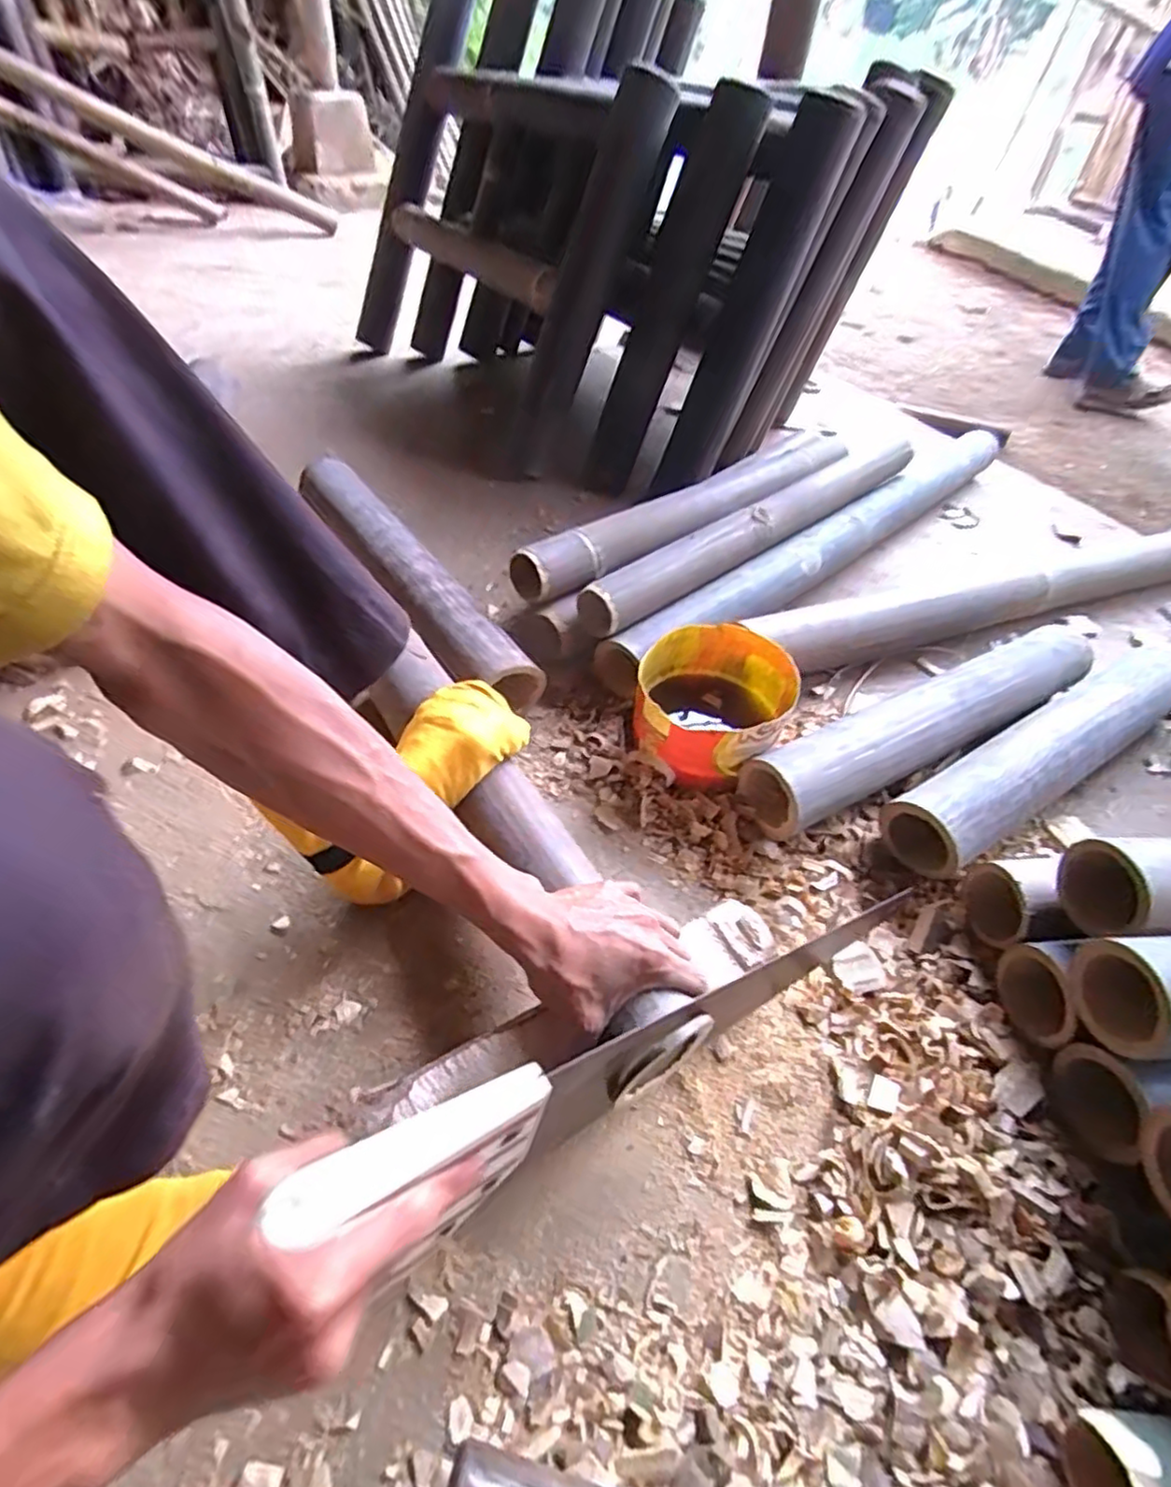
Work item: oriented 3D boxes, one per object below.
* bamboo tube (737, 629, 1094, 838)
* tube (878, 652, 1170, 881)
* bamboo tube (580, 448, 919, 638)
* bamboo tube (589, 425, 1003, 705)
[{"bbox_3d":[0.365,-0.023,0.708,0.465,0.082,0.078,-20,54,-21],"label":"bamboo tube"},{"bbox_3d":[0.483,0.003,0.696,0.444,0.077,0.086,-25,56,-25],"label":"tube"},{"bbox_3d":[0.230,-0.283,0.862,0.584,0.050,0.054,-30,58,-28],"label":"bamboo tube"},{"bbox_3d":[0.332,-0.273,0.894,0.804,0.068,0.081,-33,60,-29],"label":"bamboo tube"}]

